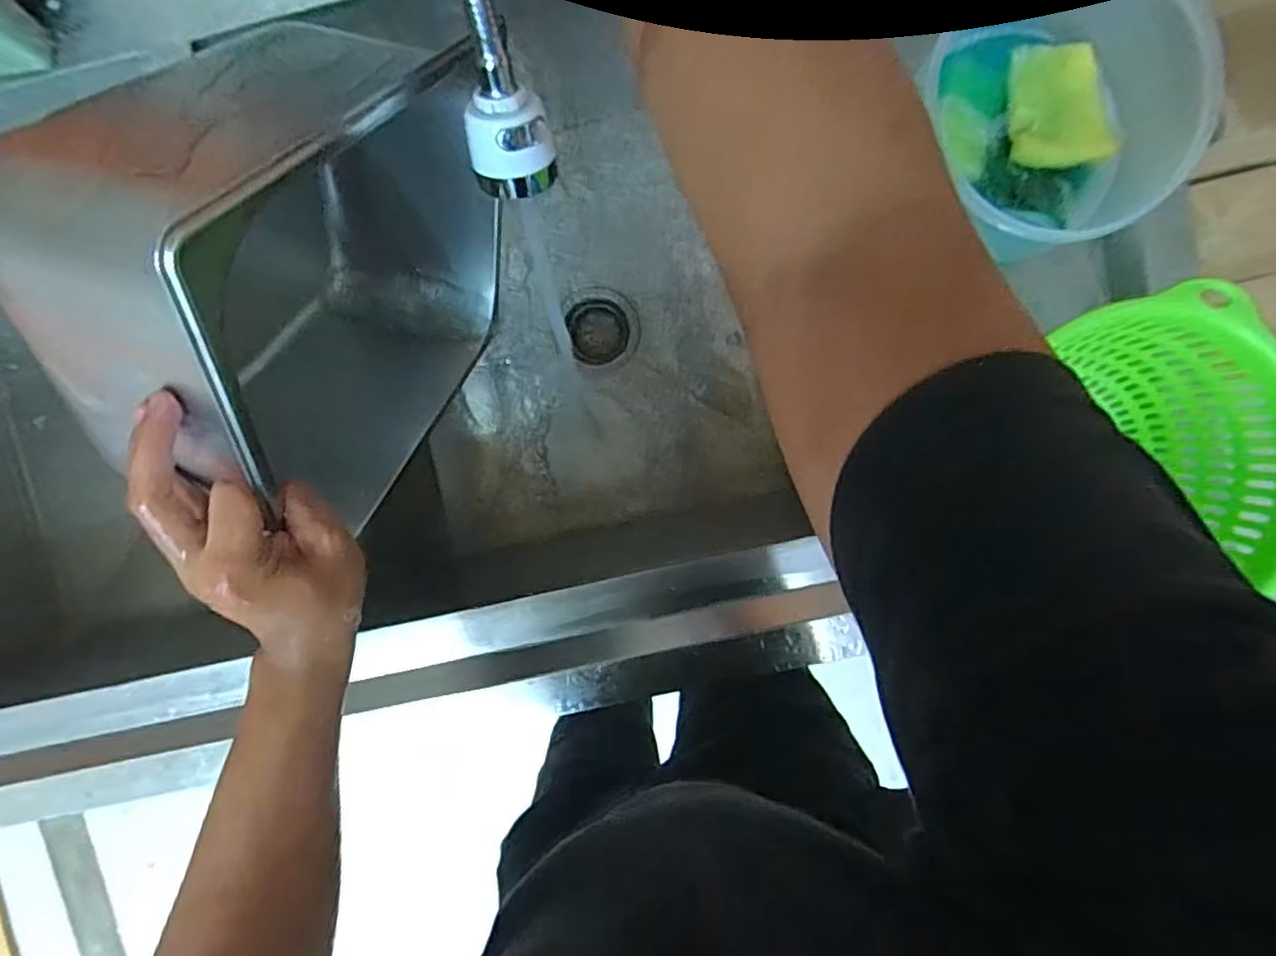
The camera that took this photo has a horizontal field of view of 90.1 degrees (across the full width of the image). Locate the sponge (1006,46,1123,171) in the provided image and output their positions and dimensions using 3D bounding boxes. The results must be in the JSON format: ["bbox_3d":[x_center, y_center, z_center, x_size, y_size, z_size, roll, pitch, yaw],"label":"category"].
[{"bbox_3d":[0.295,-0.260,0.445,0.066,0.015,0.079,-3,95,1],"label":"sponge"}]

